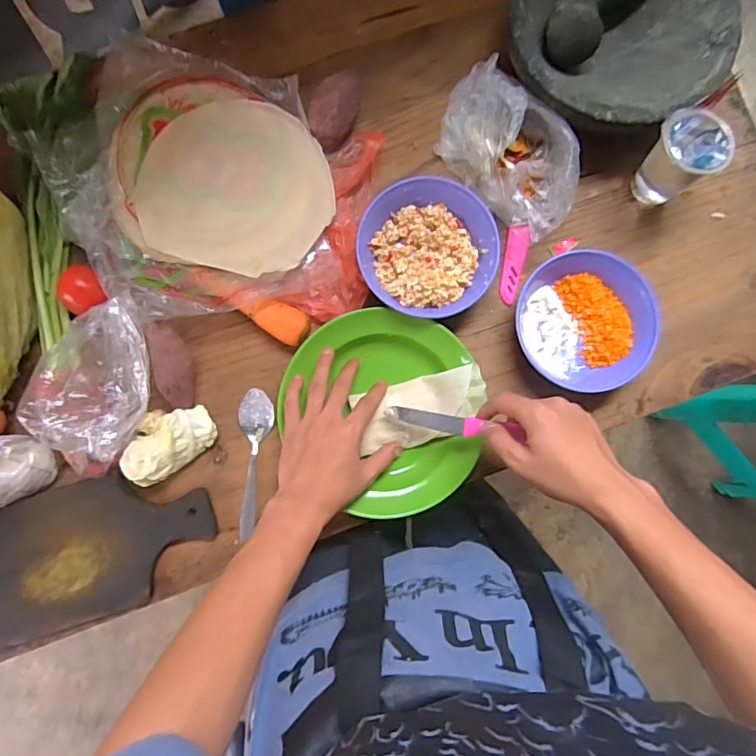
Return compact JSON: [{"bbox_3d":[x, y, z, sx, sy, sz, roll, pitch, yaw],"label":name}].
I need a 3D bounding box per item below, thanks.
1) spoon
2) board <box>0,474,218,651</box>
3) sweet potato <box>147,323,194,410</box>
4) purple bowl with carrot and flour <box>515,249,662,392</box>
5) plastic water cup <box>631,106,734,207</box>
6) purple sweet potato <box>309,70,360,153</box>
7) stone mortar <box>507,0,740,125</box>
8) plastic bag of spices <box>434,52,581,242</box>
[{"bbox_3d":[-0.132,0.090,0.552,0.035,0.015,0.153,2,89,-2],"label":"spoon"},{"bbox_3d":[-0.297,0.178,0.530,0.253,0.023,0.140,-18,90,-2],"label":"board"},{"bbox_3d":[-0.214,-0.013,0.543,0.034,0.028,0.093,-14,90,-2],"label":"sweet potato"},{"bbox_3d":[0.223,-0.060,0.564,0.137,0.049,0.150,-17,90,-2],"label":"purple bowl with carrot and flour"},{"bbox_3d":[0.323,-0.239,0.558,0.077,0.087,0.074,-38,91,-2],"label":"plastic water cup"},{"bbox_3d":[-0.052,-0.288,0.567,0.050,0.036,0.069,16,89,-2],"label":"purple sweet potato"},{"bbox_3d":[0.261,-0.386,0.558,0.241,0.068,0.255,27,89,-1],"label":"stone mortar"},{"bbox_3d":[0.145,-0.247,0.562,0.105,0.067,0.193,-37,91,-2],"label":"plastic bag of spices"}]

